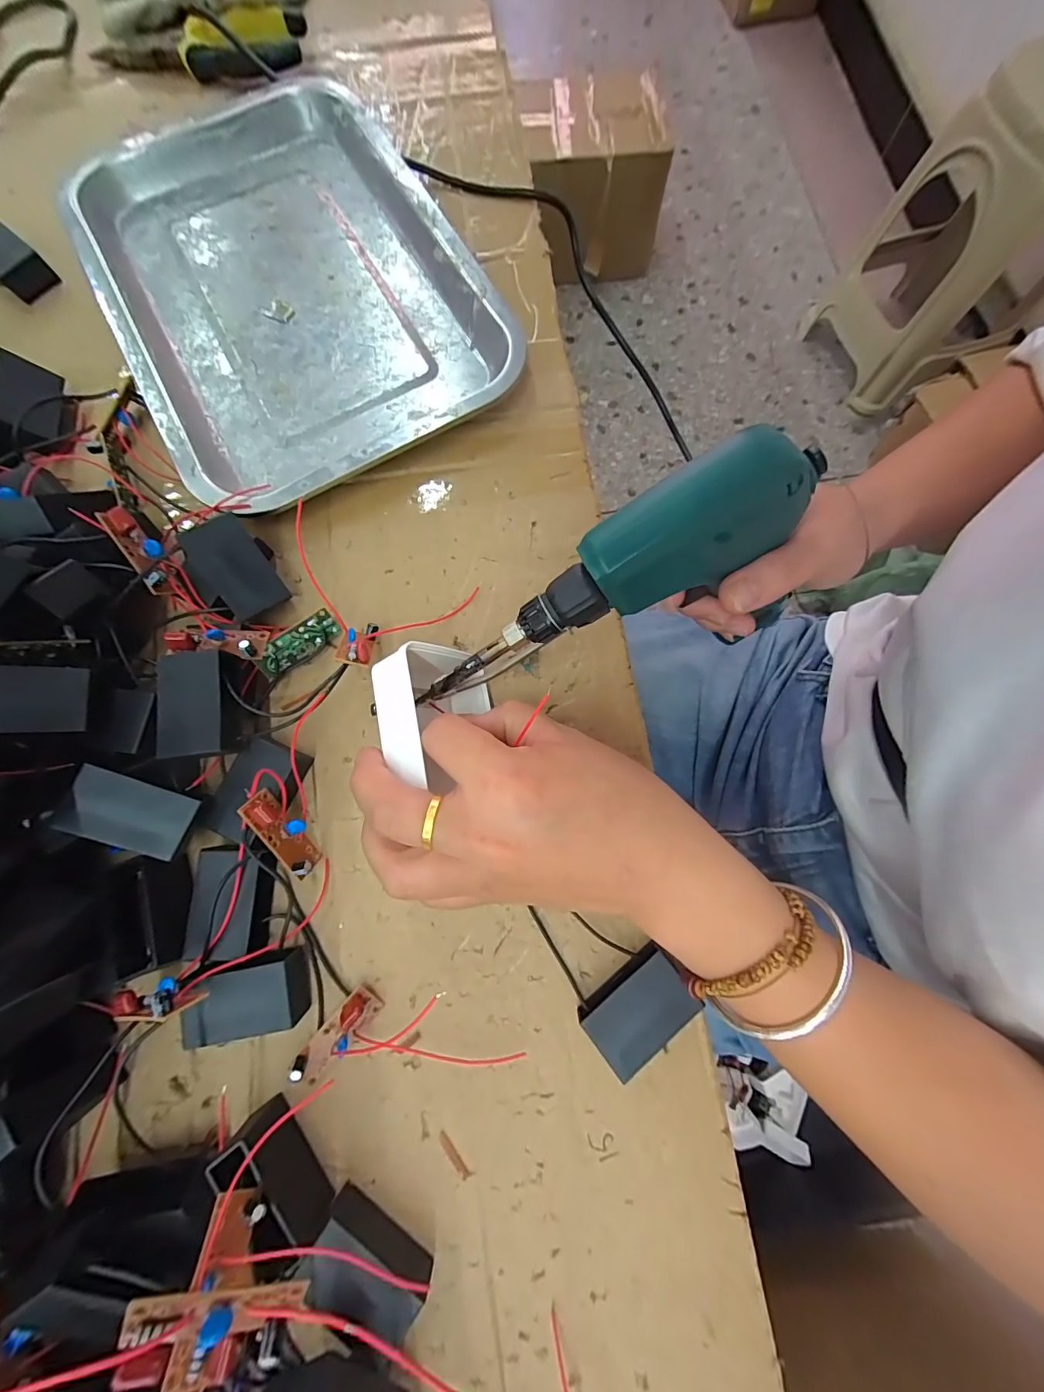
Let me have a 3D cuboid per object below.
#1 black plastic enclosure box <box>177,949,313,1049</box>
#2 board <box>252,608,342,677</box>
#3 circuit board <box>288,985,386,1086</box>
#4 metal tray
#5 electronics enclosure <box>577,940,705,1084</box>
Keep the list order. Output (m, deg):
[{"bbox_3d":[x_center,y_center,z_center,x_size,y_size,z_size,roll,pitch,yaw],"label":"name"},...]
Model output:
[{"bbox_3d":[-0.123,0.133,0.201,0.048,0.023,0.031,-11,78,-1],"label":"black plastic enclosure box"},{"bbox_3d":[-0.117,-0.028,0.236,0.043,0.004,0.018,-39,124,-15],"label":"board"},{"bbox_3d":[-0.083,0.152,0.201,0.015,0.014,0.042,40,82,9],"label":"circuit board"},{"bbox_3d":[-0.151,-0.265,0.285,0.206,0.022,0.315,-29,79,-4],"label":"metal tray"},{"bbox_3d":[0.050,0.138,0.199,0.043,0.019,0.031,-38,80,-6],"label":"electronics enclosure"}]

